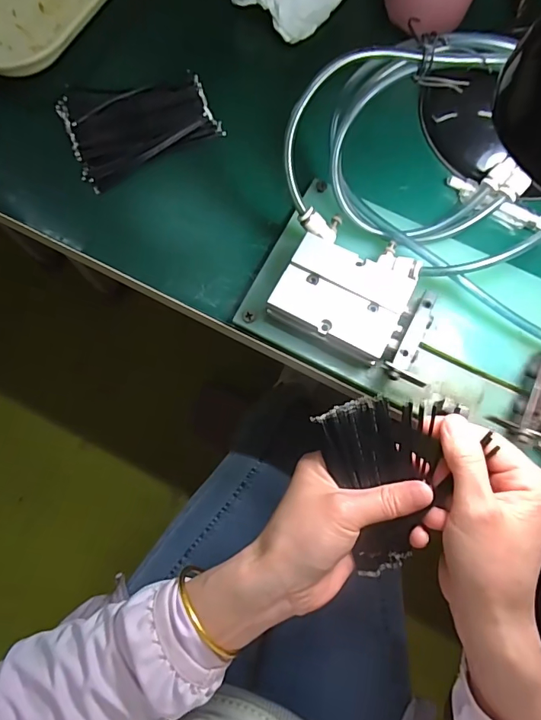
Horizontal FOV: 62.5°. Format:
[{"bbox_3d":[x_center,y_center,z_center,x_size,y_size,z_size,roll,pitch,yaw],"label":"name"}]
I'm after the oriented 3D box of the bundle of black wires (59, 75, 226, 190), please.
[{"bbox_3d":[-0.094,-0.174,0.320,0.101,0.011,0.076,-22,78,-5],"label":"bundle of black wires"}]

